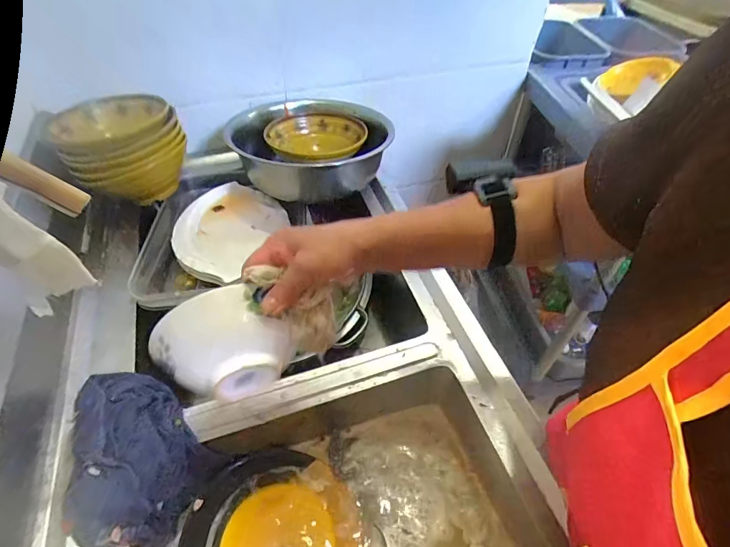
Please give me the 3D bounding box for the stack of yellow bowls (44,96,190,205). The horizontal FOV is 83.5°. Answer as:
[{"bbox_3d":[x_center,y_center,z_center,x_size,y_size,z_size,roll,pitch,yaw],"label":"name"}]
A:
[{"bbox_3d":[-0.436,-0.229,0.747,0.195,0.117,0.172,-22,51,-20],"label":"stack of yellow bowls"}]

